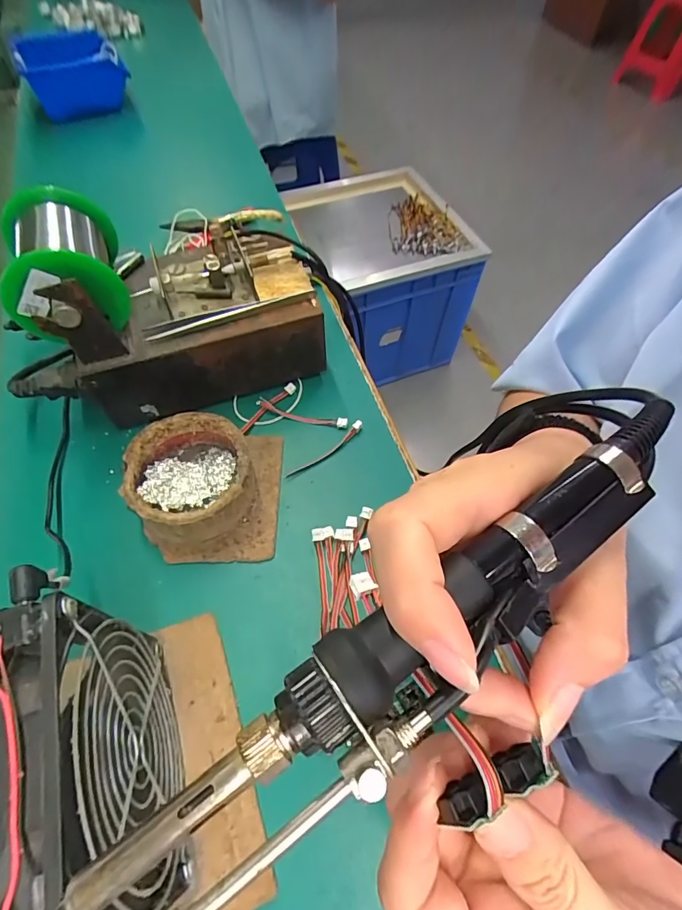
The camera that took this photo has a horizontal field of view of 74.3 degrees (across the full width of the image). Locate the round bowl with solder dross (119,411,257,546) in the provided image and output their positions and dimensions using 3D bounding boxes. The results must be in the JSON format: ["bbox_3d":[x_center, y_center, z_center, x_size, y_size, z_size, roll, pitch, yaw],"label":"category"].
[{"bbox_3d":[-0.104,0.017,0.316,0.081,0.042,0.083,1,59,-1],"label":"round bowl with solder dross"}]

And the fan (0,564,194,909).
[{"bbox_3d":[-0.103,0.129,0.198,0.032,0.130,0.127,-18,61,-12],"label":"fan"}]

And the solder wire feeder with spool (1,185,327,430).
[{"bbox_3d":[-0.136,-0.116,0.342,0.223,0.140,0.111,-18,61,-12],"label":"solder wire feeder with spool"}]

